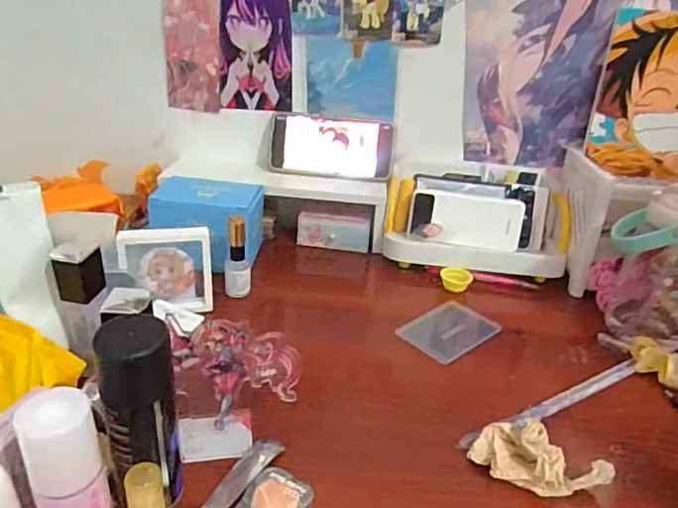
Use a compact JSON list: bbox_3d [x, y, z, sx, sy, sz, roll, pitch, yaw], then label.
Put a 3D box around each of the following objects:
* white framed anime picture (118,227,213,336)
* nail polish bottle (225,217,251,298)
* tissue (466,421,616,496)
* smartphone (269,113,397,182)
[{"bbox_3d":[-0.172,0.025,0.561,0.086,0.102,0.033,-5,20,-19],"label":"white framed anime picture"},{"bbox_3d":[-0.110,0.005,0.604,0.027,0.087,0.020,-1,28,-11],"label":"nail polish bottle"},{"bbox_3d":[0.154,0.156,0.422,0.097,0.036,0.043,18,31,24],"label":"tissue"},{"bbox_3d":[-0.009,-0.145,0.750,0.166,0.079,0.010,5,8,0],"label":"smartphone"}]

